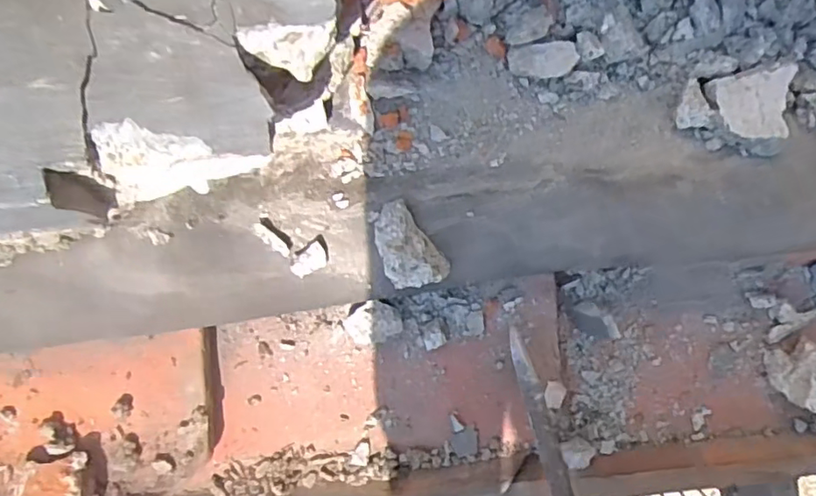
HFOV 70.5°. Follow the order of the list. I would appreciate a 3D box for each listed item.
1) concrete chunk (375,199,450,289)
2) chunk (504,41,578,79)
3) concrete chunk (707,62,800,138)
[{"bbox_3d":[-0.003,0.001,0.321,0.031,0.024,0.049,-35,83,7],"label":"concrete chunk"},{"bbox_3d":[0.080,-0.110,0.342,0.041,0.011,0.020,-11,103,1],"label":"chunk"},{"bbox_3d":[0.209,-0.089,0.349,0.050,0.014,0.046,0,88,10],"label":"concrete chunk"}]

